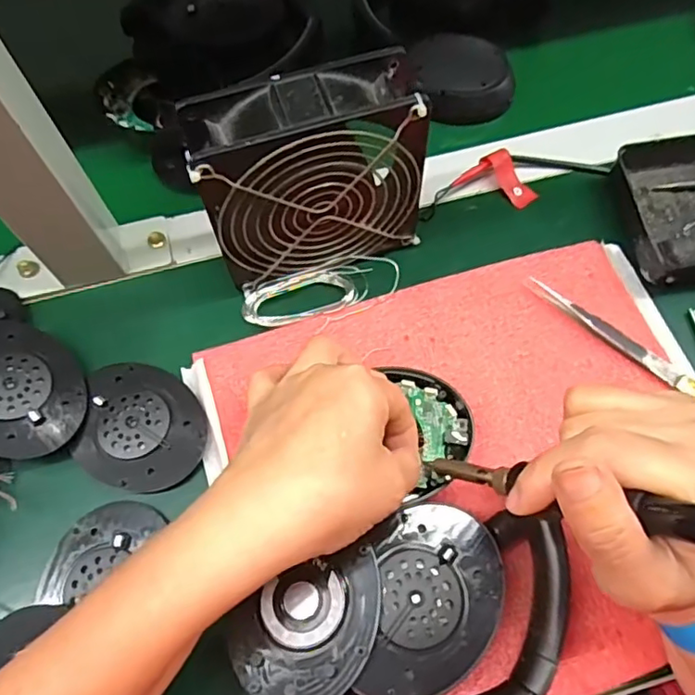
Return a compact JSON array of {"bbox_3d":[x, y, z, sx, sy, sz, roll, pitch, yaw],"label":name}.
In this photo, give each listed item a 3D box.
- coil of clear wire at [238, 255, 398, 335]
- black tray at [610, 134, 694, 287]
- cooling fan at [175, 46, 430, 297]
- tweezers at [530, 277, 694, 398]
[{"bbox_3d":[-0.016,-0.032,0.364,0.096,0.018,0.042,-15,65,-4],"label":"coil of clear wire"},{"bbox_3d":[0.221,-0.093,0.379,0.087,0.035,0.106,-12,66,-3],"label":"black tray"},{"bbox_3d":[-0.020,-0.094,0.334,0.121,0.111,0.050,-17,66,-5],"label":"cooling fan"},{"bbox_3d":[0.162,-0.001,0.345,0.125,0.012,0.011,36,72,17],"label":"tweezers"}]

